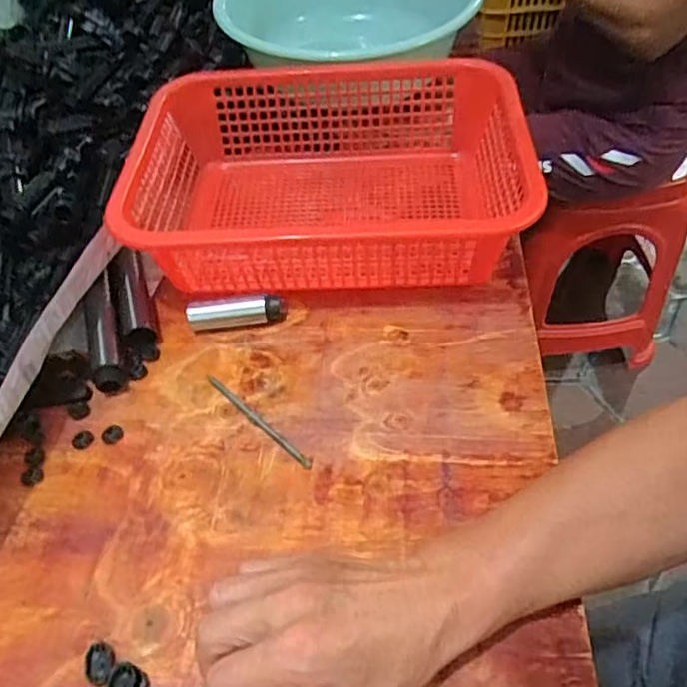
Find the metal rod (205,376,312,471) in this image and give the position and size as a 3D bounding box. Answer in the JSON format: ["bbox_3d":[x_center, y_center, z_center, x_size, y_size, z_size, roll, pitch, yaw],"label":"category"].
[{"bbox_3d":[-0.064,0.057,0.457,0.109,0.006,0.008,35,59,28],"label":"metal rod"}]

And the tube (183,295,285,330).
[{"bbox_3d":[-0.091,-0.027,0.519,0.080,0.028,0.021,-7,51,-1],"label":"tube"}]

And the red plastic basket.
[{"bbox_3d":[-0.017,-0.150,0.556,0.327,0.115,0.241,0,51,4],"label":"red plastic basket"}]

